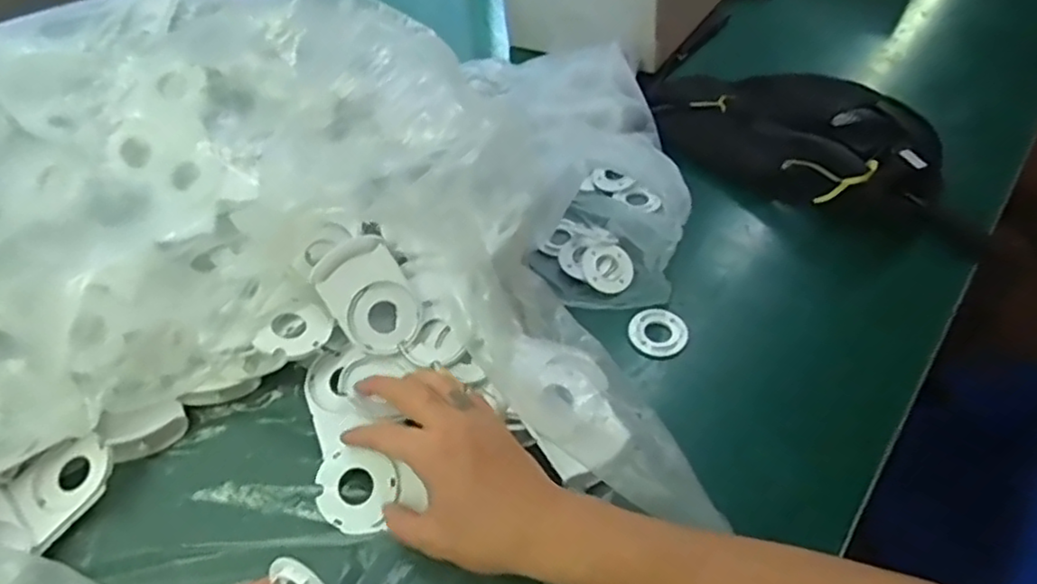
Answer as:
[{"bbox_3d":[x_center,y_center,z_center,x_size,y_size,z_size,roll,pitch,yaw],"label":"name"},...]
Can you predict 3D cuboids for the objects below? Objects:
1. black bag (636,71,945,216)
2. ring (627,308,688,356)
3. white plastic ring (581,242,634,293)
[{"bbox_3d":[0.257,-0.166,0.643,0.180,0.060,0.296,-37,56,-25],"label":"black bag"},{"bbox_3d":[0.109,0.030,0.514,0.043,0.005,0.045,-2,49,2],"label":"ring"},{"bbox_3d":[0.075,-0.019,0.551,0.043,0.007,0.043,24,63,-3],"label":"white plastic ring"}]

